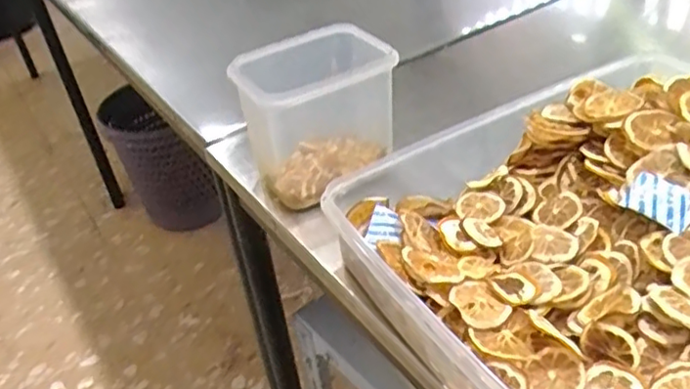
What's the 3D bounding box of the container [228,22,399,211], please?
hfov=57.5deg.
[{"bbox_3d":[-0.022,-0.073,0.560,0.122,0.109,0.093,-24,41,-22],"label":"container"}]

